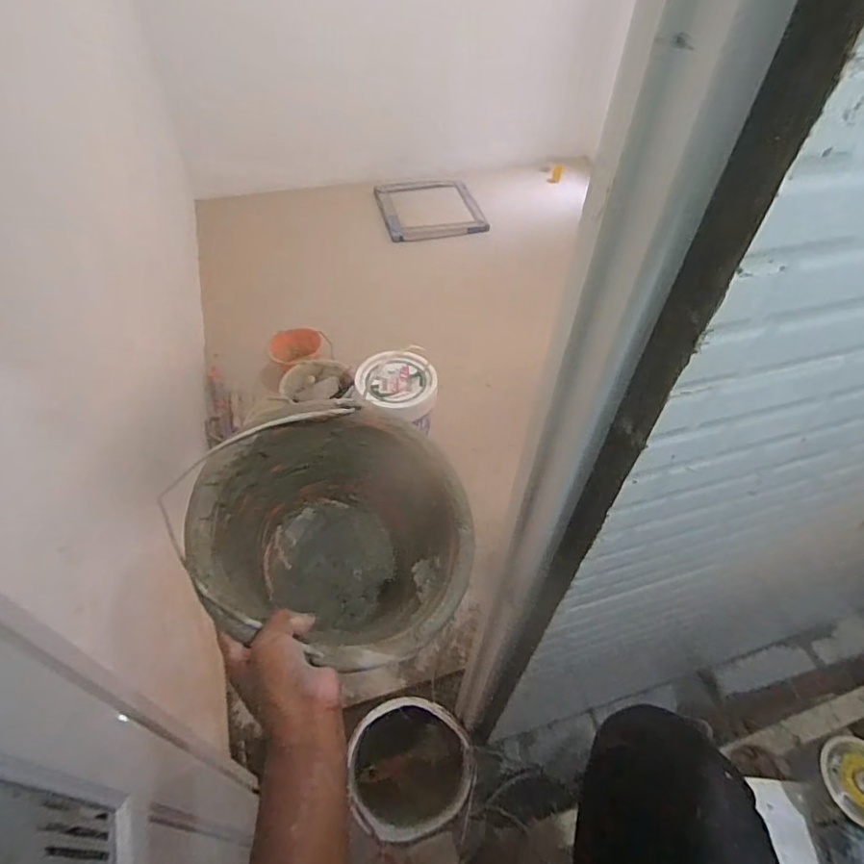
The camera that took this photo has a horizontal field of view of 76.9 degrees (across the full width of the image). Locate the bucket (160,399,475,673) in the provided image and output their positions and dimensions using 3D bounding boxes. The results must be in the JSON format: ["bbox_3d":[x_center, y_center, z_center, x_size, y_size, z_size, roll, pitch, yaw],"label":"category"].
[{"bbox_3d":[-0.107,0.125,0.594,0.250,0.223,0.250,19,60,-5],"label":"bucket"}]

